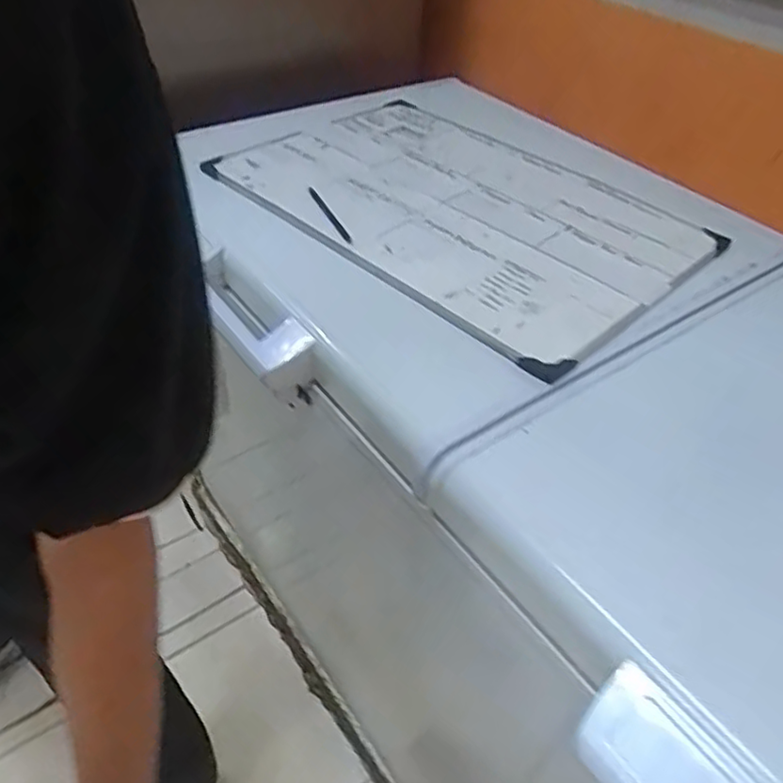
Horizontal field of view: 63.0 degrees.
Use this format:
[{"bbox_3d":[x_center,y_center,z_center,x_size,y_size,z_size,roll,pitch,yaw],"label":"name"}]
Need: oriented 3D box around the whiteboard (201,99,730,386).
[{"bbox_3d":[0.084,-0.254,0.847,0.583,0.016,0.386,36,53,27],"label":"whiteboard"}]

